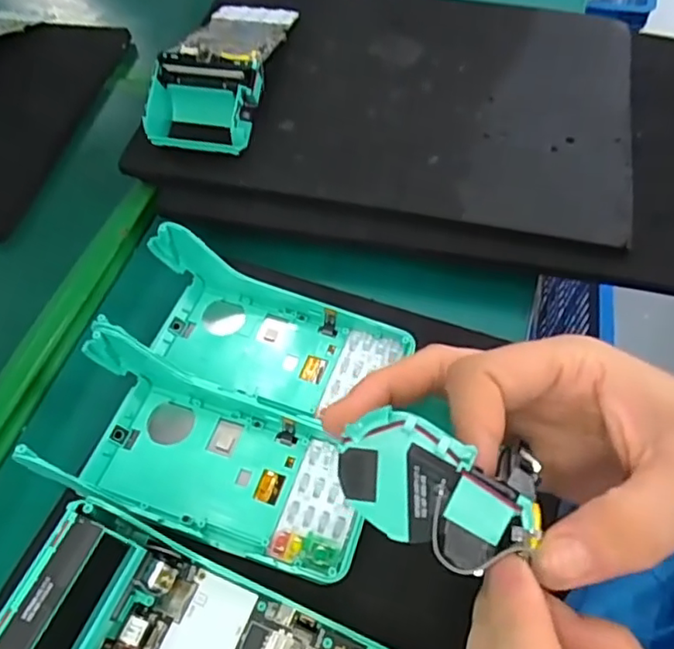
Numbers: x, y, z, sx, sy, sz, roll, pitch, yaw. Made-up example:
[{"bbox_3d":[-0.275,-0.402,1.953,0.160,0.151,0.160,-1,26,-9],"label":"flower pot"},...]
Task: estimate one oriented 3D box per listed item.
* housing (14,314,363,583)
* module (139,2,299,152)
[{"bbox_3d":[-0.067,0.069,0.311,0.170,0.045,0.078,15,59,14],"label":"housing"},{"bbox_3d":[-0.082,-0.198,0.437,0.075,0.049,0.167,7,59,9],"label":"module"}]

